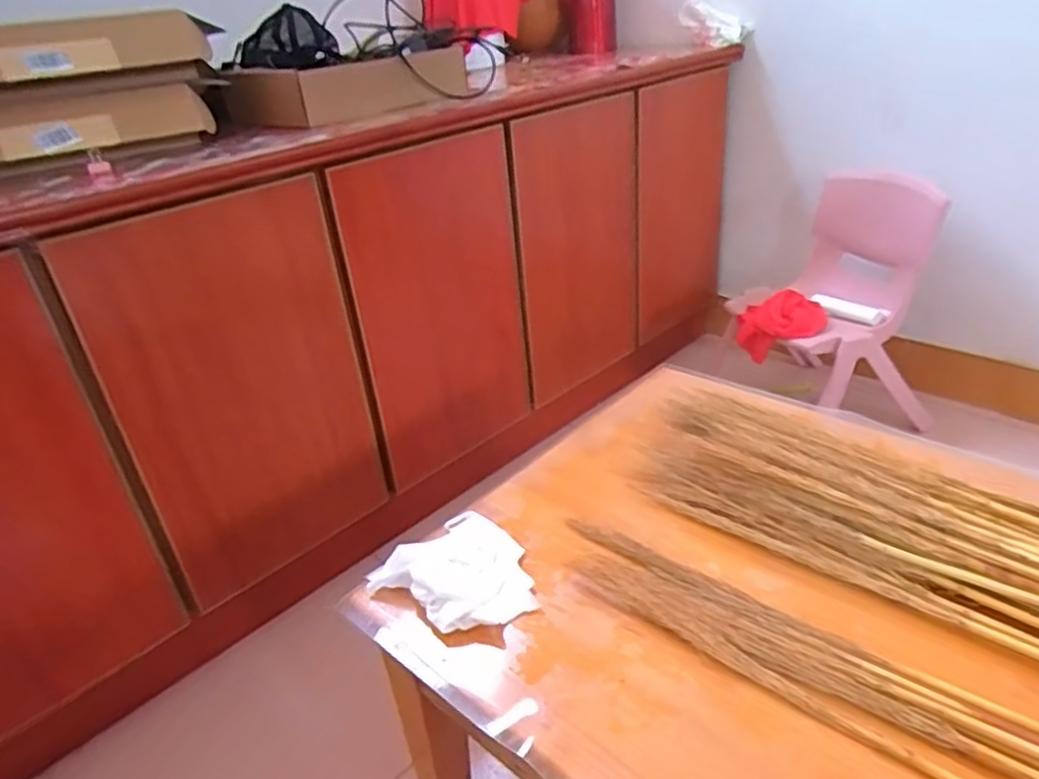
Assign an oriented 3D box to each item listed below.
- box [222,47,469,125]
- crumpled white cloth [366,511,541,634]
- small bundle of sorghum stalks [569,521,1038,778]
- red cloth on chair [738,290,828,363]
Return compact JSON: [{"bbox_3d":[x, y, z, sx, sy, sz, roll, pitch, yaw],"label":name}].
[{"bbox_3d":[-0.270,-0.476,1.090,0.199,0.072,0.341,17,37,36],"label":"box"},{"bbox_3d":[-0.057,0.186,0.701,0.142,0.030,0.149,-28,35,-32],"label":"crumpled white cloth"},{"bbox_3d":[0.355,0.264,0.488,0.761,0.020,0.084,18,38,37],"label":"small bundle of sorghum stalks"},{"bbox_3d":[0.531,-0.130,1.415,0.168,0.108,0.132,8,32,24],"label":"red cloth on chair"}]

